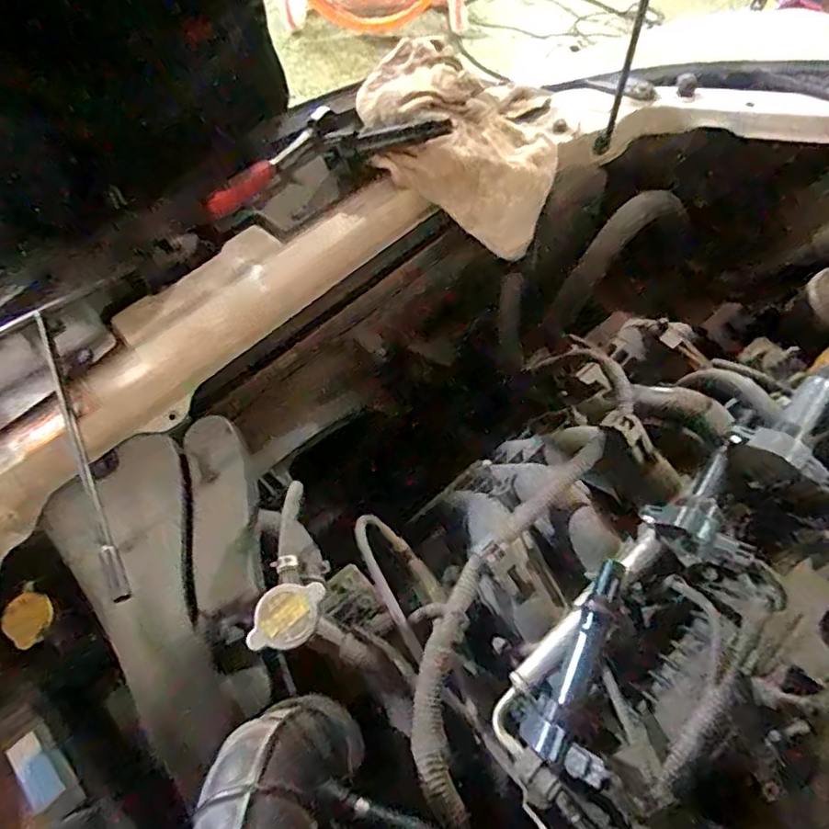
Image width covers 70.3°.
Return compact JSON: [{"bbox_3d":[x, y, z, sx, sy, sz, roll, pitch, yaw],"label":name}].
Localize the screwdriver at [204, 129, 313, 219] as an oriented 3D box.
[{"bbox_3d":[-0.166,-0.264,0.641,0.021,0.020,0.148,37,71,18],"label":"screwdriver"}]

